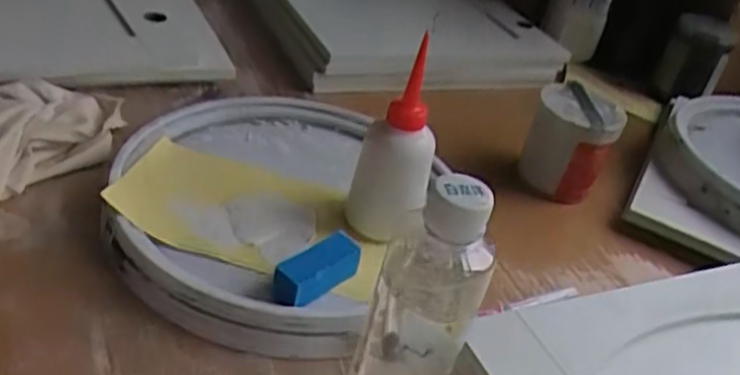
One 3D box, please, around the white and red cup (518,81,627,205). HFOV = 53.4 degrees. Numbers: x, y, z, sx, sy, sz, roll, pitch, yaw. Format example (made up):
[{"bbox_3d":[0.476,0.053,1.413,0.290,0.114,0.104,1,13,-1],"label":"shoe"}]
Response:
[{"bbox_3d":[0.199,-0.046,0.740,0.085,0.096,0.080,17,35,9],"label":"white and red cup"}]

